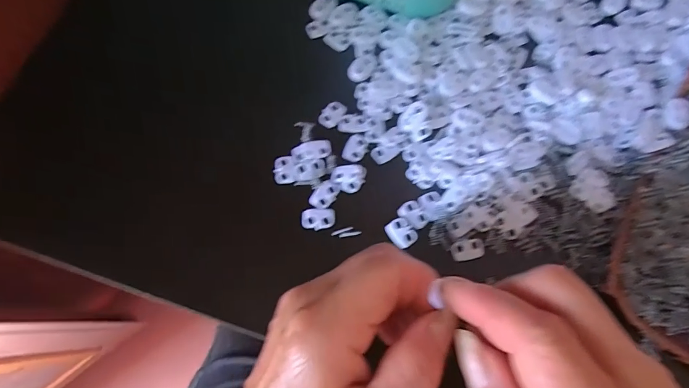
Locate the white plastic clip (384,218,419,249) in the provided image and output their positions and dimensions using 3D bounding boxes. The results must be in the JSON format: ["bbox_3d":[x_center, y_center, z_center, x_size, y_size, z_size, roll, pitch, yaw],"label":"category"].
[{"bbox_3d":[0.037,0.025,0.251,0.015,0.004,0.020,-38,77,-13],"label":"white plastic clip"}]

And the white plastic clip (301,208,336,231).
[{"bbox_3d":[-0.017,0.016,0.253,0.021,0.004,0.013,-2,72,-3],"label":"white plastic clip"}]

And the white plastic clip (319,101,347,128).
[{"bbox_3d":[-0.009,-0.057,0.277,0.014,0.004,0.022,37,75,10],"label":"white plastic clip"}]

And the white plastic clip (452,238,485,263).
[{"bbox_3d":[0.078,0.035,0.248,0.021,0.004,0.013,-10,73,-5],"label":"white plastic clip"}]

